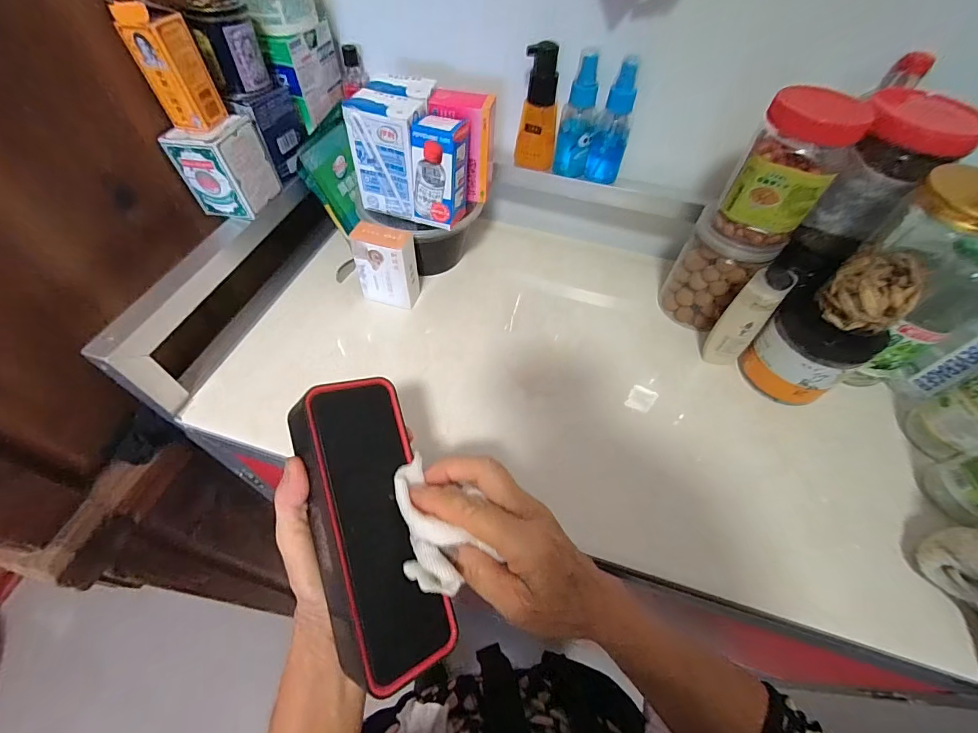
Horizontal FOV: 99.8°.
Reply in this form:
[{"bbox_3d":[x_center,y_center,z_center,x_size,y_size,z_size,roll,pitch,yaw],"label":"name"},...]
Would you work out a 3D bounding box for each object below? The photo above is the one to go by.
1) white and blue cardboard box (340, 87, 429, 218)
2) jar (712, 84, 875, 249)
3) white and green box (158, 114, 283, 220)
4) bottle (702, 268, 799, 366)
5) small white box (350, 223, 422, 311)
[{"bbox_3d":[-0.100,-0.214,0.418,0.066,0.104,0.047,18,55,9],"label":"white and blue cardboard box"},{"bbox_3d":[0.252,-0.168,0.355,0.072,0.112,0.058,29,58,16],"label":"jar"},{"bbox_3d":[-0.255,-0.195,0.399,0.058,0.073,0.059,12,55,4],"label":"white and green box"},{"bbox_3d":[0.253,-0.045,0.409,0.032,0.117,0.037,-36,64,-25],"label":"bottle"},{"bbox_3d":[-0.110,-0.109,0.449,0.059,0.084,0.030,16,55,7],"label":"small white box"}]

